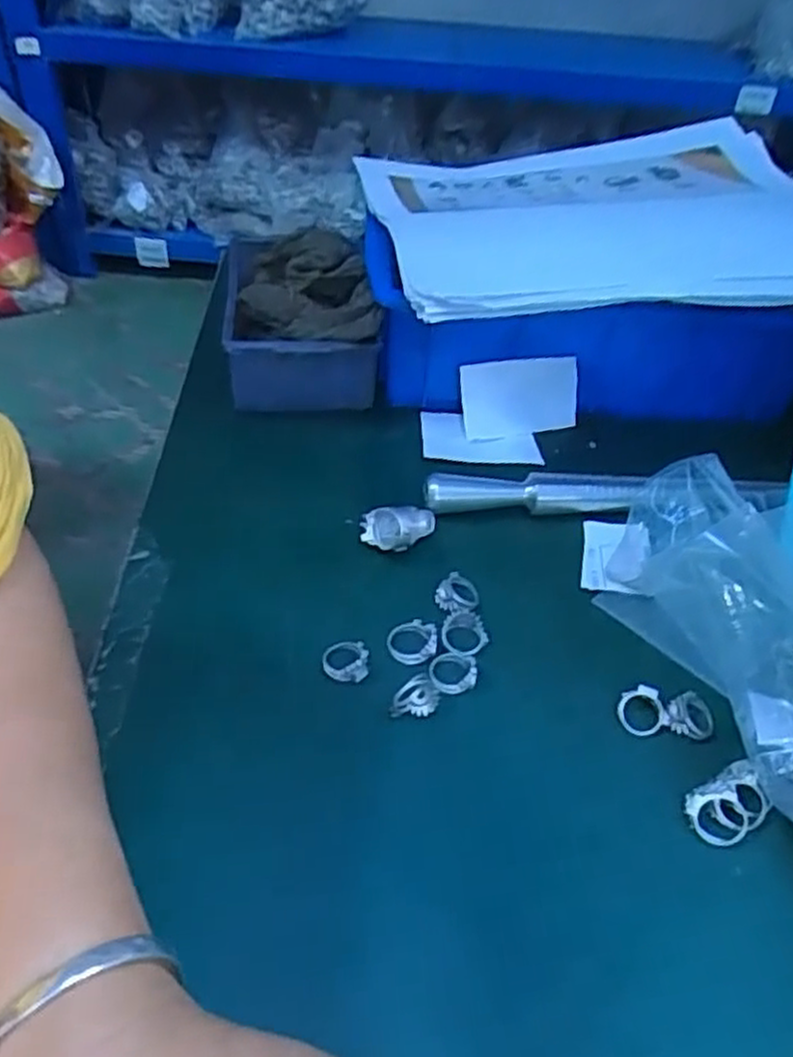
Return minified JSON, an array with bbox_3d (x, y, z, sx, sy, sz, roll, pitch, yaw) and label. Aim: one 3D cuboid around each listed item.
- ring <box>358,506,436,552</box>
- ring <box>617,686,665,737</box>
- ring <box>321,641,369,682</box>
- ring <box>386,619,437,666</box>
[{"bbox_3d":[0.002,0.001,0.407,0.041,0.022,0.020,-9,46,-15],"label":"ring"},{"bbox_3d":[0.110,0.083,0.347,0.021,0.005,0.021,-2,71,7],"label":"ring"},{"bbox_3d":[-0.024,0.061,0.357,0.021,0.005,0.019,3,44,-3],"label":"ring"},{"bbox_3d":[0.008,0.053,0.366,0.023,0.004,0.023,3,44,-3],"label":"ring"}]

